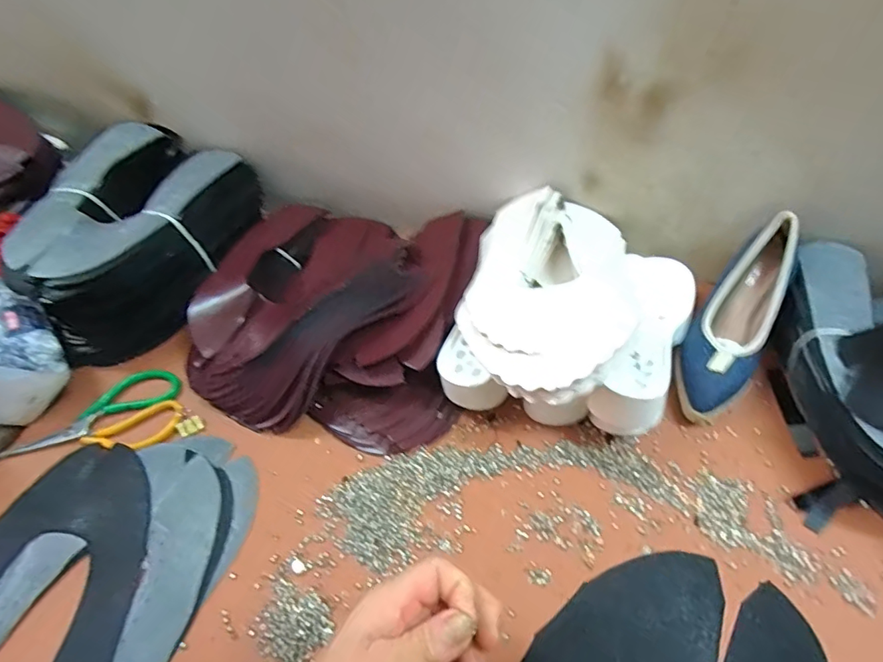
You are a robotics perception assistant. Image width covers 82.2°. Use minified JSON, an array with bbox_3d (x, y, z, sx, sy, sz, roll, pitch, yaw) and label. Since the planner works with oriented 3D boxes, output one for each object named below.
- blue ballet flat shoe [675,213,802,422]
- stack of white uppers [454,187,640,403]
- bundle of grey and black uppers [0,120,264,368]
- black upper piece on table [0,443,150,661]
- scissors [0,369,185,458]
[{"bbox_3d":[0.326,-0.012,0.560,0.078,0.057,0.238,26,85,21],"label":"blue ballet flat shoe"},{"bbox_3d":[0.116,-0.045,0.546,0.178,0.089,0.275,11,55,11],"label":"stack of white uppers"},{"bbox_3d":[-0.397,-0.116,0.672,0.215,0.139,0.312,12,55,12],"label":"bundle of grey and black uppers"},{"bbox_3d":[-0.384,0.240,0.488,0.201,0.011,0.263,6,57,5],"label":"black upper piece on table"},{"bbox_3d":[-0.396,0.107,0.583,0.189,0.012,0.100,-20,55,-11],"label":"scissors"}]

